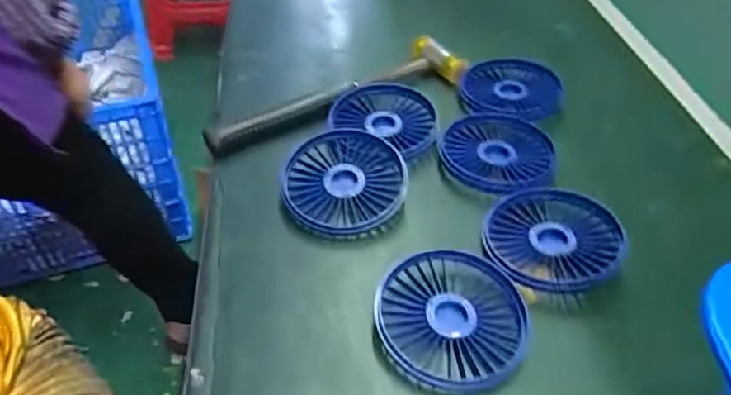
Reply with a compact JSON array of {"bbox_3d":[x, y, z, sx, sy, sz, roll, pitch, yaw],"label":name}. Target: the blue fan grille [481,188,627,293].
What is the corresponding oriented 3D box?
[{"bbox_3d":[0.124,0.024,0.366,0.085,0.010,0.090,1,45,-1],"label":"blue fan grille"}]

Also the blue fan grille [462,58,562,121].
[{"bbox_3d":[0.128,-0.100,0.499,0.080,0.015,0.100,-4,39,5],"label":"blue fan grille"}]

